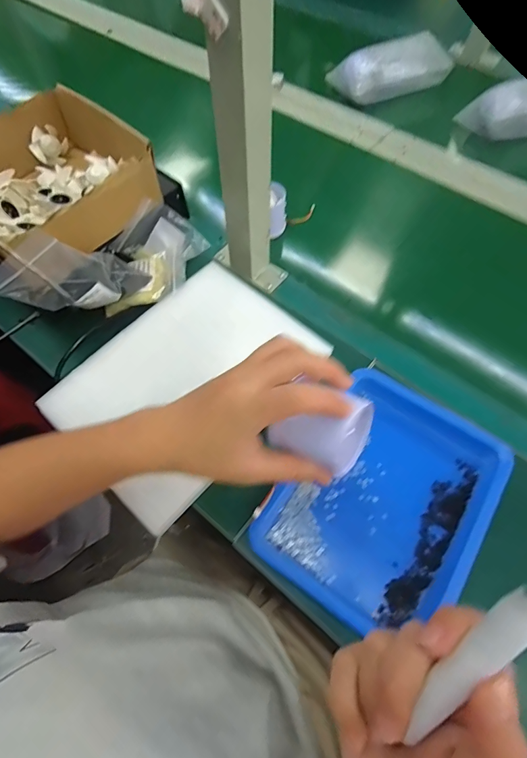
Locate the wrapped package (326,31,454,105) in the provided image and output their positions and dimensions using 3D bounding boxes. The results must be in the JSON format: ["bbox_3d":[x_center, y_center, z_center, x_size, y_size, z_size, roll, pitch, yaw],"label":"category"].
[{"bbox_3d":[0.237,-0.565,0.702,0.223,0.058,0.085,-21,63,-10],"label":"wrapped package"}]

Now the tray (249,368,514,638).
[{"bbox_3d":[0.119,0.110,0.365,0.172,0.029,0.224,32,67,17],"label":"tray"}]

